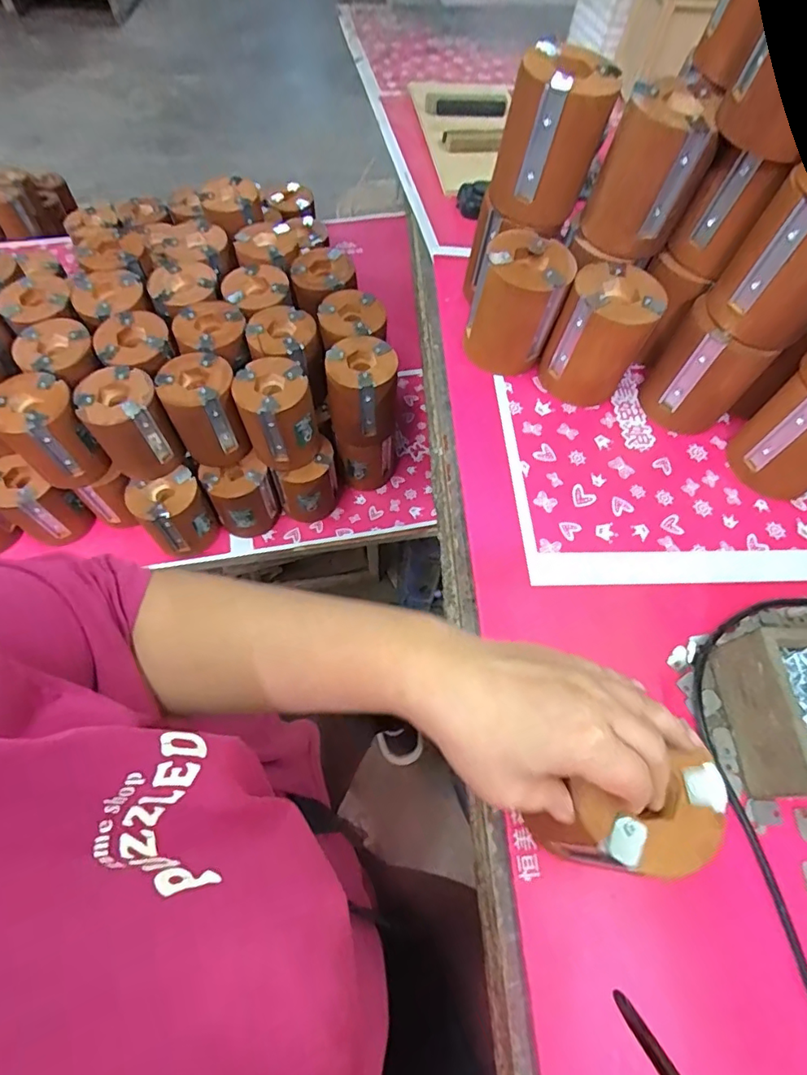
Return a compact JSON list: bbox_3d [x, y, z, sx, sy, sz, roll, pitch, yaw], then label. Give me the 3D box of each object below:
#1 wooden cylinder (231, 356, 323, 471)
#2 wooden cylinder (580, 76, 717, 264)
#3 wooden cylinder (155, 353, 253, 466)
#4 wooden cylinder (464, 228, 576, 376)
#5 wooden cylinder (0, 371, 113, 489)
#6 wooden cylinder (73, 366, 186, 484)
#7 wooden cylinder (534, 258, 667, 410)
[{"bbox_3d":[-0.141,-0.138,0.589,0.078,0.096,0.079,-20,65,-14],"label":"wooden cylinder"},{"bbox_3d":[0.203,-0.298,0.434,0.081,0.100,0.079,24,63,9],"label":"wooden cylinder"},{"bbox_3d":[-0.223,-0.142,0.595,0.076,0.102,0.080,-16,64,-11],"label":"wooden cylinder"},{"bbox_3d":[0.104,-0.218,0.494,0.077,0.103,0.075,2,62,-3],"label":"wooden cylinder"},{"bbox_3d":[-0.381,-0.113,0.567,0.078,0.099,0.081,-40,71,-21],"label":"wooden cylinder"},{"bbox_3d":[-0.298,-0.120,0.580,0.075,0.111,0.071,-24,67,-15],"label":"wooden cylinder"},{"bbox_3d":[0.180,-0.183,0.483,0.077,0.099,0.076,2,62,-3],"label":"wooden cylinder"}]

